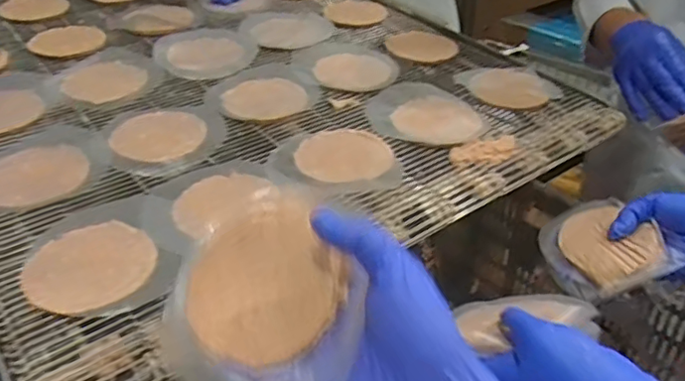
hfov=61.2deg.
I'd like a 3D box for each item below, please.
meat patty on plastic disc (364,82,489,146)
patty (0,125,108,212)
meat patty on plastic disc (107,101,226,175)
[{"bbox_3d":[0.085,-0.080,0.592,0.116,0.020,0.090,4,35,8],"label":"meat patty on plastic disc"},{"bbox_3d":[-0.267,-0.023,0.507,0.110,0.009,0.107,-16,37,-20],"label":"patty"},{"bbox_3d":[-0.169,-0.055,0.557,0.108,0.012,0.118,-15,36,-19],"label":"meat patty on plastic disc"}]

